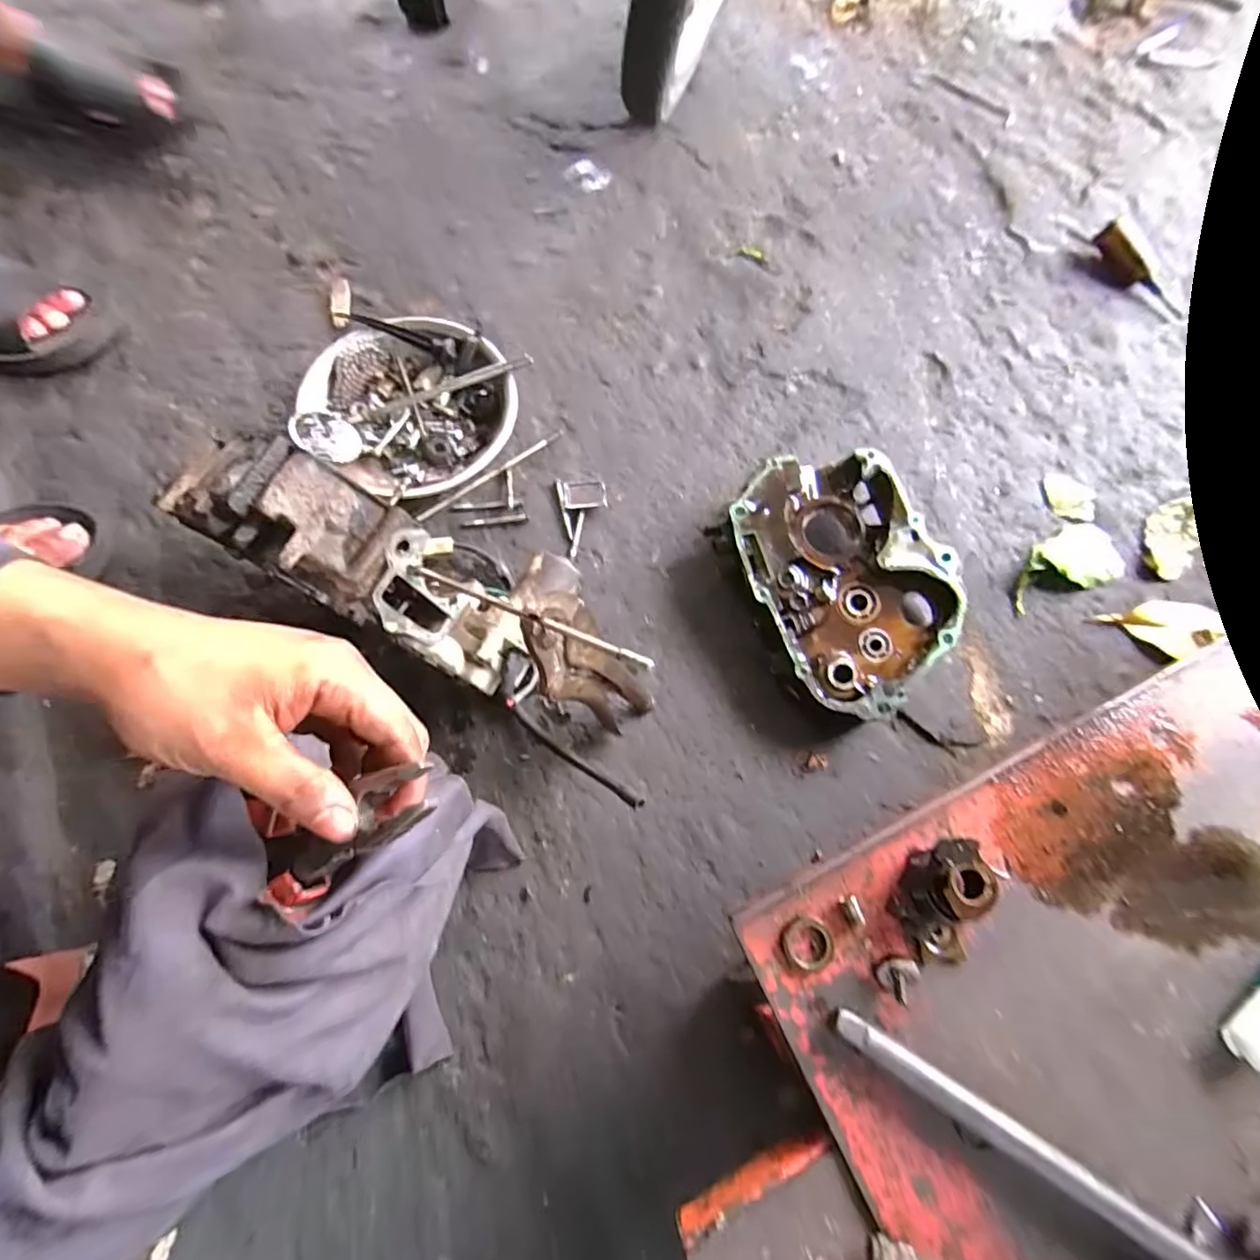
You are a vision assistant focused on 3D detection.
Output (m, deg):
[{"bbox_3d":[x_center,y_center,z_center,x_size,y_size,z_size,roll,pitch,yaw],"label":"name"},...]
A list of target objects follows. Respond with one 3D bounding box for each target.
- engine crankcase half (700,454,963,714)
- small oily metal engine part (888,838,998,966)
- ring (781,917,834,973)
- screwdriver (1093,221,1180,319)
[{"bbox_3d":[0.196,-0.049,0.529,0.176,0.064,0.240,-23,74,-10],"label":"engine crankcase half"},{"bbox_3d":[0.166,0.145,0.303,0.039,0.034,0.062,12,71,2],"label":"small oily metal engine part"},{"bbox_3d":[0.096,0.170,0.306,0.027,0.004,0.026,1,71,-2],"label":"ring"},{"bbox_3d":[0.632,-0.444,0.707,0.029,0.027,0.138,-40,91,-14],"label":"screwdriver"}]

